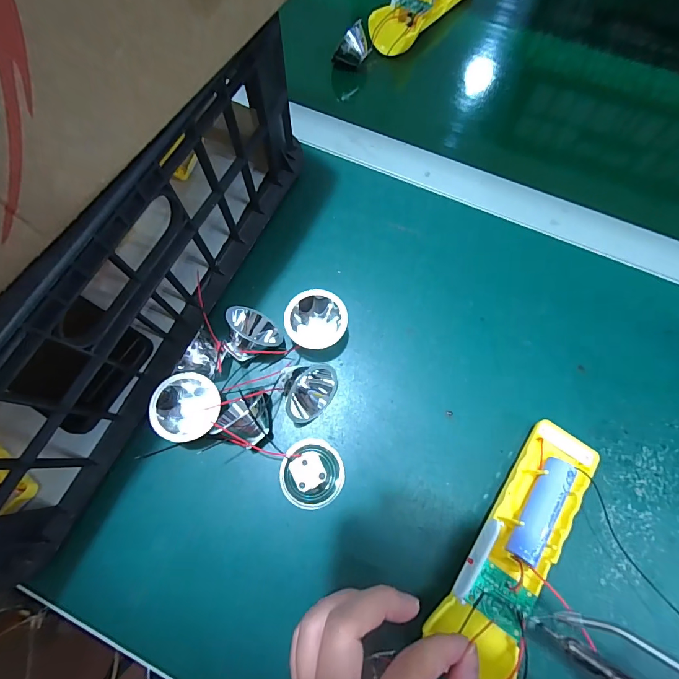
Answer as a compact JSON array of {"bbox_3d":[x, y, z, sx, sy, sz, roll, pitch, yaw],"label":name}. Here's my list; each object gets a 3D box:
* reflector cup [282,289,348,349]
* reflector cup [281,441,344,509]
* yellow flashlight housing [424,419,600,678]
[{"bbox_3d":[-0.017,-0.012,0.277,0.044,0.026,0.045,0,72,0],"label":"reflector cup"},{"bbox_3d":[-0.018,0.089,0.243,0.041,0.029,0.044,0,72,0],"label":"reflector cup"},{"bbox_3d":[0.112,0.124,0.226,0.048,0.030,0.157,34,70,10],"label":"yellow flashlight housing"}]

